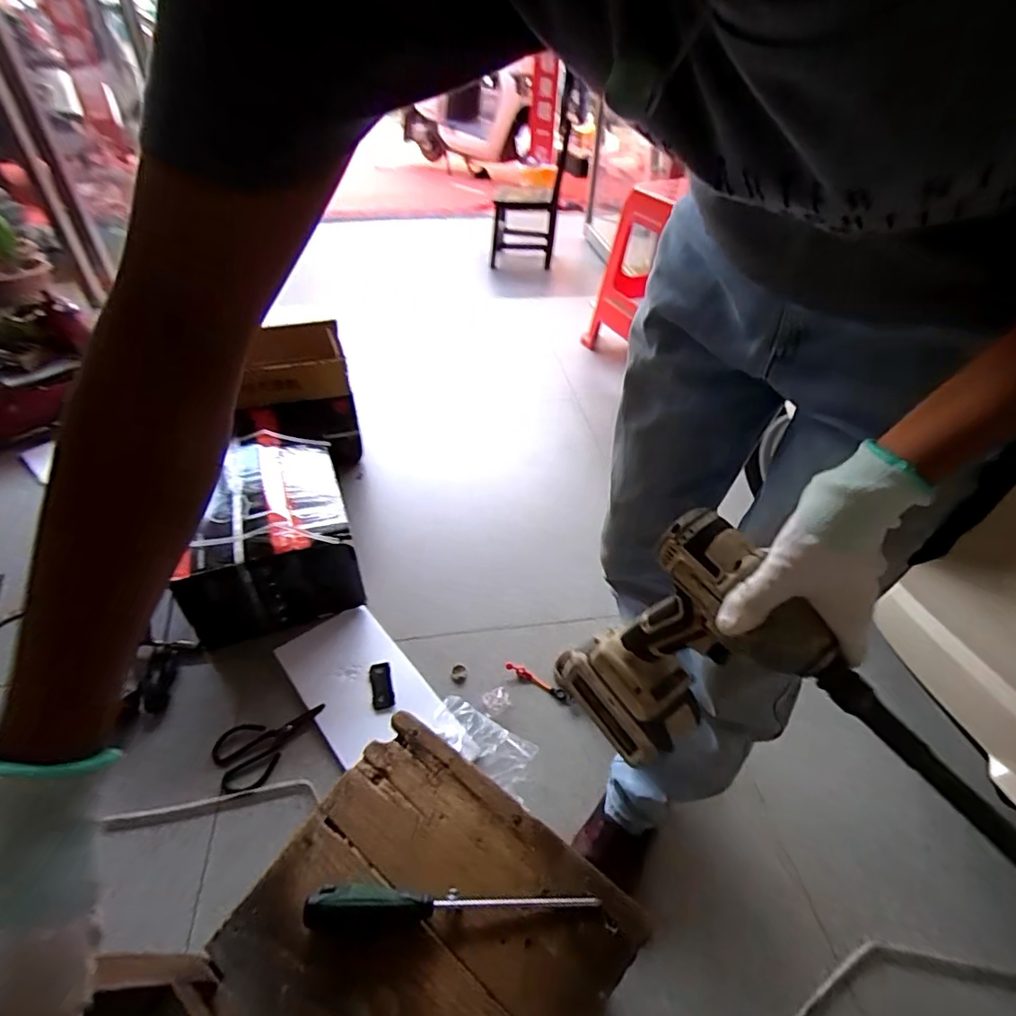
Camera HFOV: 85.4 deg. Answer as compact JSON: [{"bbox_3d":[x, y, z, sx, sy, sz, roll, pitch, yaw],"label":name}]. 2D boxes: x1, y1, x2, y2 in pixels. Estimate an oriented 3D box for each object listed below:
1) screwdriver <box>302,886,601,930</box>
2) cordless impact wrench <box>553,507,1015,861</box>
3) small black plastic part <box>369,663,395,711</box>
[{"bbox_3d":[-0.049,0.349,0.489,0.253,0.031,0.026,-1,42,-3],"label":"screwdriver"},{"bbox_3d":[0.167,0.145,0.399,0.068,0.226,0.282,-28,50,-29],"label":"cordless impact wrench"},{"bbox_3d":[-0.216,0.303,0.941,0.035,0.014,0.097,-10,43,-12],"label":"small black plastic part"}]

